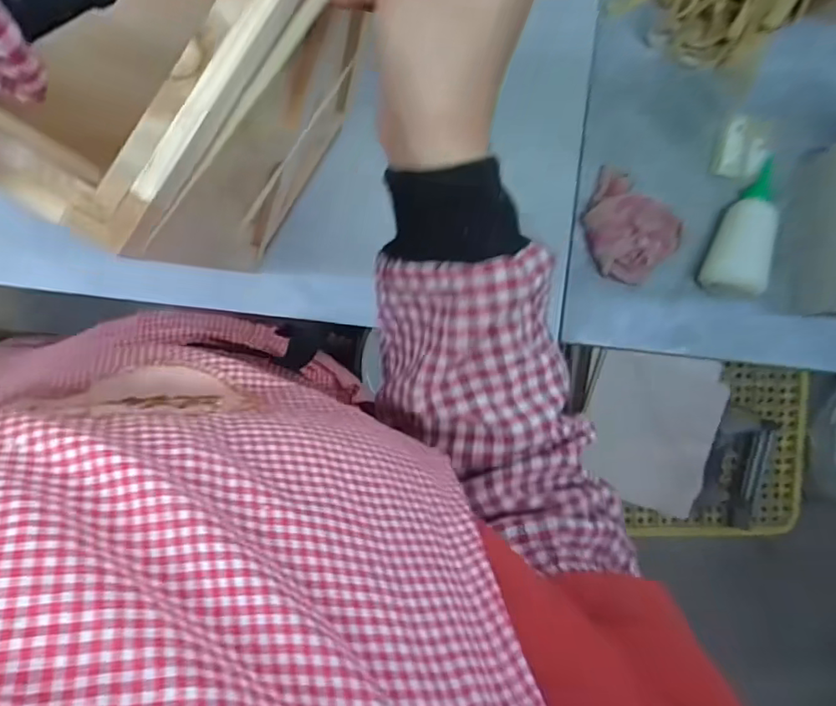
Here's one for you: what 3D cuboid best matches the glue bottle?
[{"bbox_3d":[0.367,-0.139,0.633,0.051,0.056,0.160,20,91,-8],"label":"glue bottle"}]

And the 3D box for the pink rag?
[{"bbox_3d":[0.227,-0.132,0.636,0.109,0.029,0.095,35,89,-8],"label":"pink rag"}]

